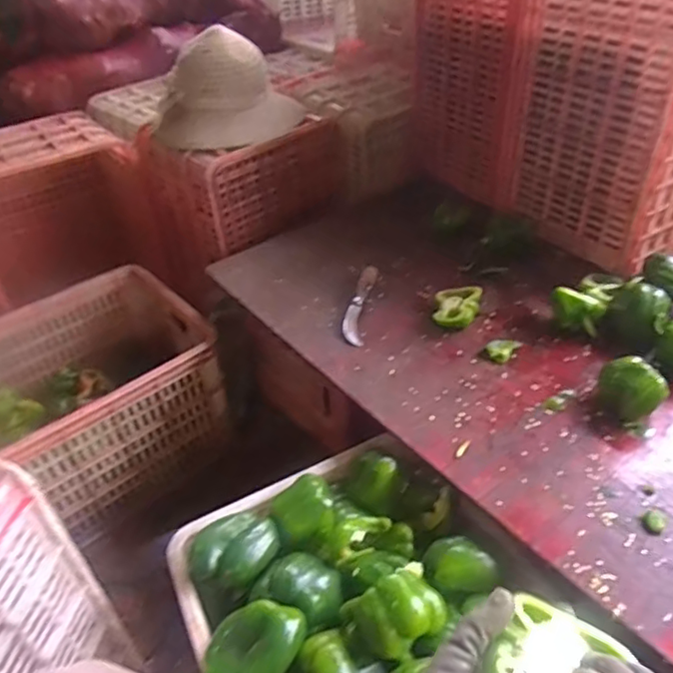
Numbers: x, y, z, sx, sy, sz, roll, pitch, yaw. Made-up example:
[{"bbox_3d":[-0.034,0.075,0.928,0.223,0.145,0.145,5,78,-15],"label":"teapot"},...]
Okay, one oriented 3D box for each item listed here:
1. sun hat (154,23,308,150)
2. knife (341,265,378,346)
[{"bbox_3d":[-0.261,-0.558,1.329,0.309,0.210,0.277,23,47,29],"label":"sun hat"},{"bbox_3d":[0.040,-0.063,0.979,0.037,0.024,0.213,4,40,10],"label":"knife"}]

